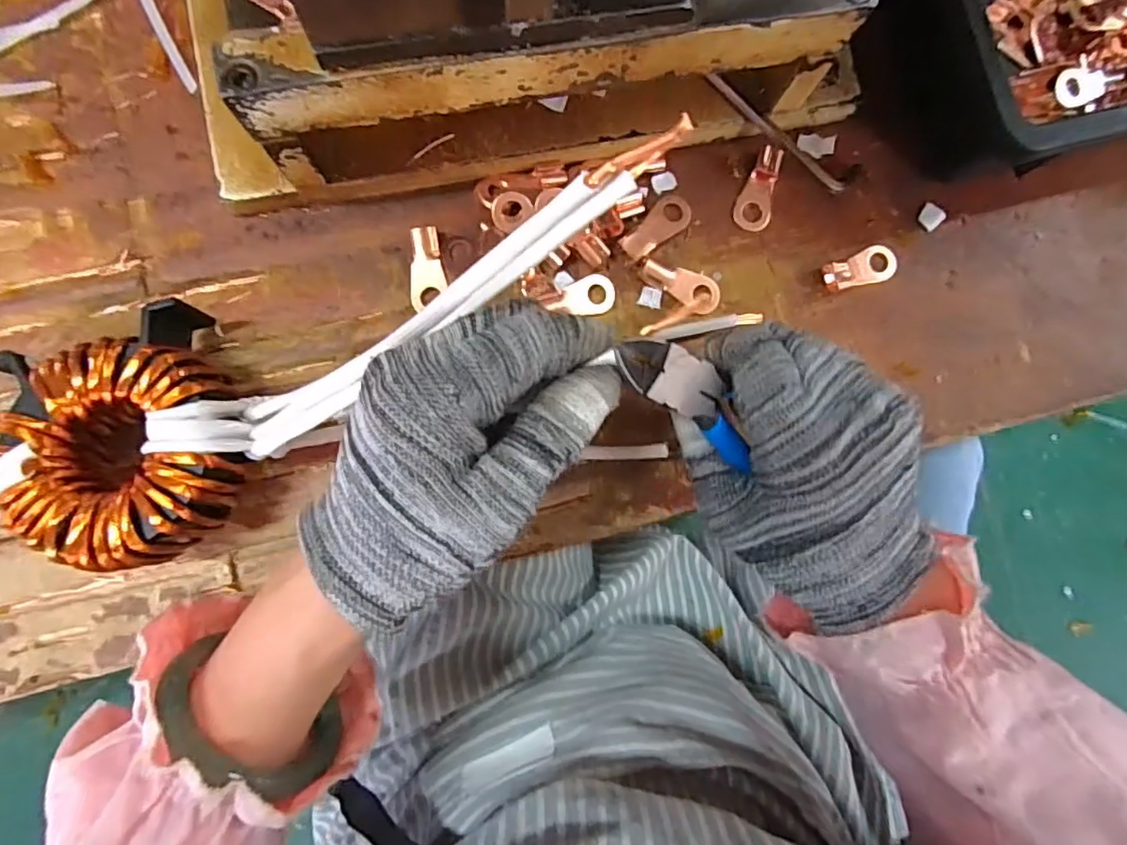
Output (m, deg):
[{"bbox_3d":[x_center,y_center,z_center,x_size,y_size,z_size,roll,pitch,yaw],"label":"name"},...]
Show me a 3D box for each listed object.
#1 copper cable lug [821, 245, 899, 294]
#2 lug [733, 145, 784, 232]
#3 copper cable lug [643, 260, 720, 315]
[{"bbox_3d":[0.151,-0.078,0.309,0.042,0.008,0.018,-15,87,-5],"label":"copper cable lug"},{"bbox_3d":[0.101,-0.118,0.309,0.018,0.006,0.042,21,85,-3],"label":"lug"},{"bbox_3d":[0.059,-0.069,0.301,0.040,0.009,0.018,33,84,-2],"label":"copper cable lug"}]

